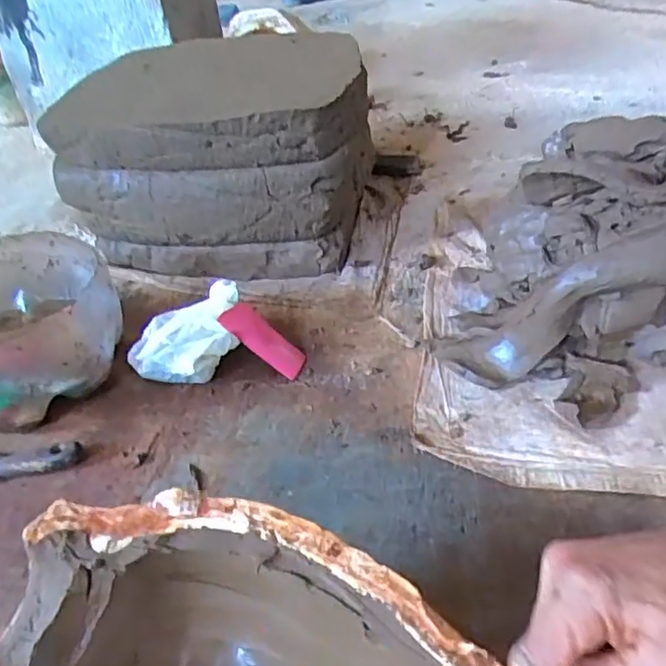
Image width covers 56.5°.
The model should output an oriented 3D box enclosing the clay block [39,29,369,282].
[{"bbox_3d":[-0.150,-0.260,0.923,0.400,0.243,0.313,2,40,10],"label":"clay block"}]

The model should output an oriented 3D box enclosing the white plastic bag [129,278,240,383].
[{"bbox_3d":[-0.171,0.002,0.726,0.133,0.087,0.111,17,45,25],"label":"white plastic bag"}]

